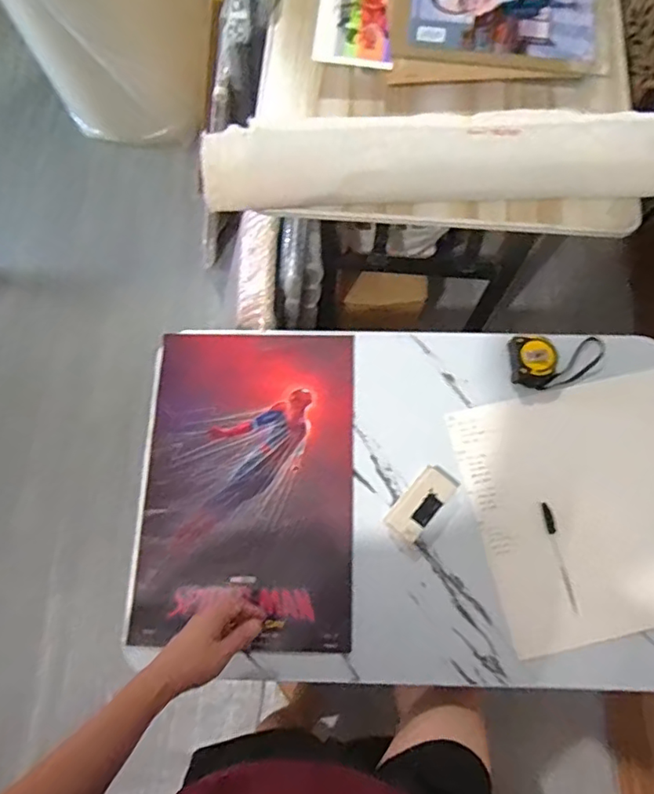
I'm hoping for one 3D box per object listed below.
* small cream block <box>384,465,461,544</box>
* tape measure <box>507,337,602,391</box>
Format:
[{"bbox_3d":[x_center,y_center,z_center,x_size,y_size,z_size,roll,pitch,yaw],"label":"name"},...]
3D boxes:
[{"bbox_3d":[0.136,0.147,0.780,0.053,0.021,0.110,40,78,12],"label":"small cream block"},{"bbox_3d":[0.348,-0.056,0.828,0.146,0.030,0.073,-5,73,0],"label":"tape measure"}]

